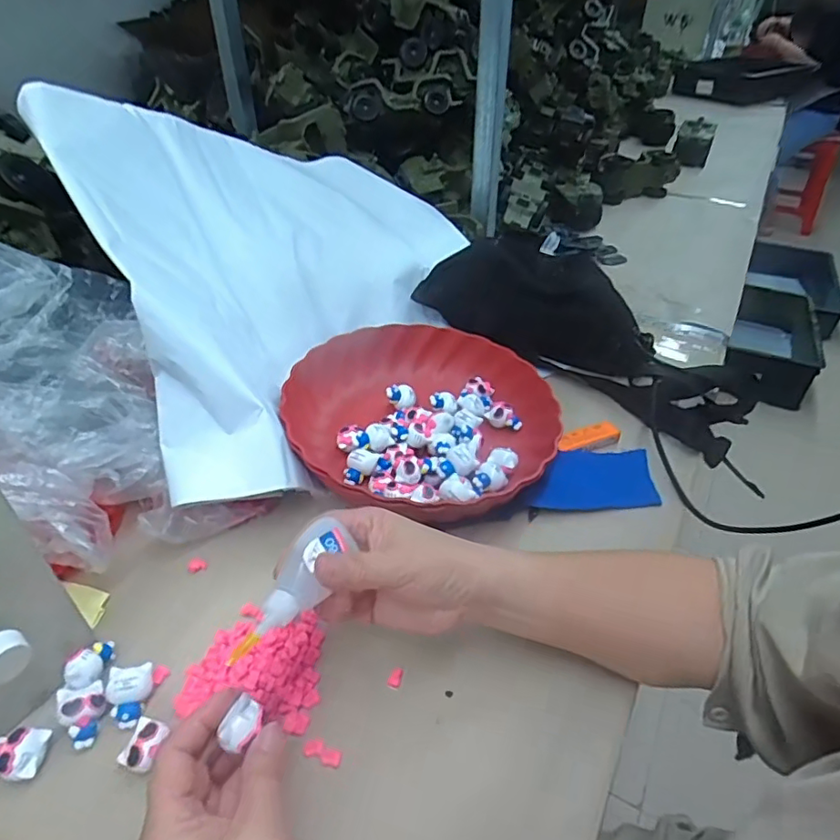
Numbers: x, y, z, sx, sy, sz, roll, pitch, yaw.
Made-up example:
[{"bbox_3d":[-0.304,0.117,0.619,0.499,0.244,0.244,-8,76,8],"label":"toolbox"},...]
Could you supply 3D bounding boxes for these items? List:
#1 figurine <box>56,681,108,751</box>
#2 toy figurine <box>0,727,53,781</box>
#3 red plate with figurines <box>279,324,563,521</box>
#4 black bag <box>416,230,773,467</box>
[{"bbox_3d":[-0.200,0.174,0.337,0.024,0.015,0.032,-20,43,-22],"label":"figurine"},{"bbox_3d":[-0.230,0.190,0.319,0.032,0.017,0.024,-4,40,-5],"label":"toy figurine"},{"bbox_3d":[0.000,-0.004,0.521,0.229,0.058,0.234,0,39,0],"label":"red plate with figurines"},{"bbox_3d":[0.178,-0.095,0.626,0.369,0.097,0.152,33,49,13],"label":"black bag"}]

